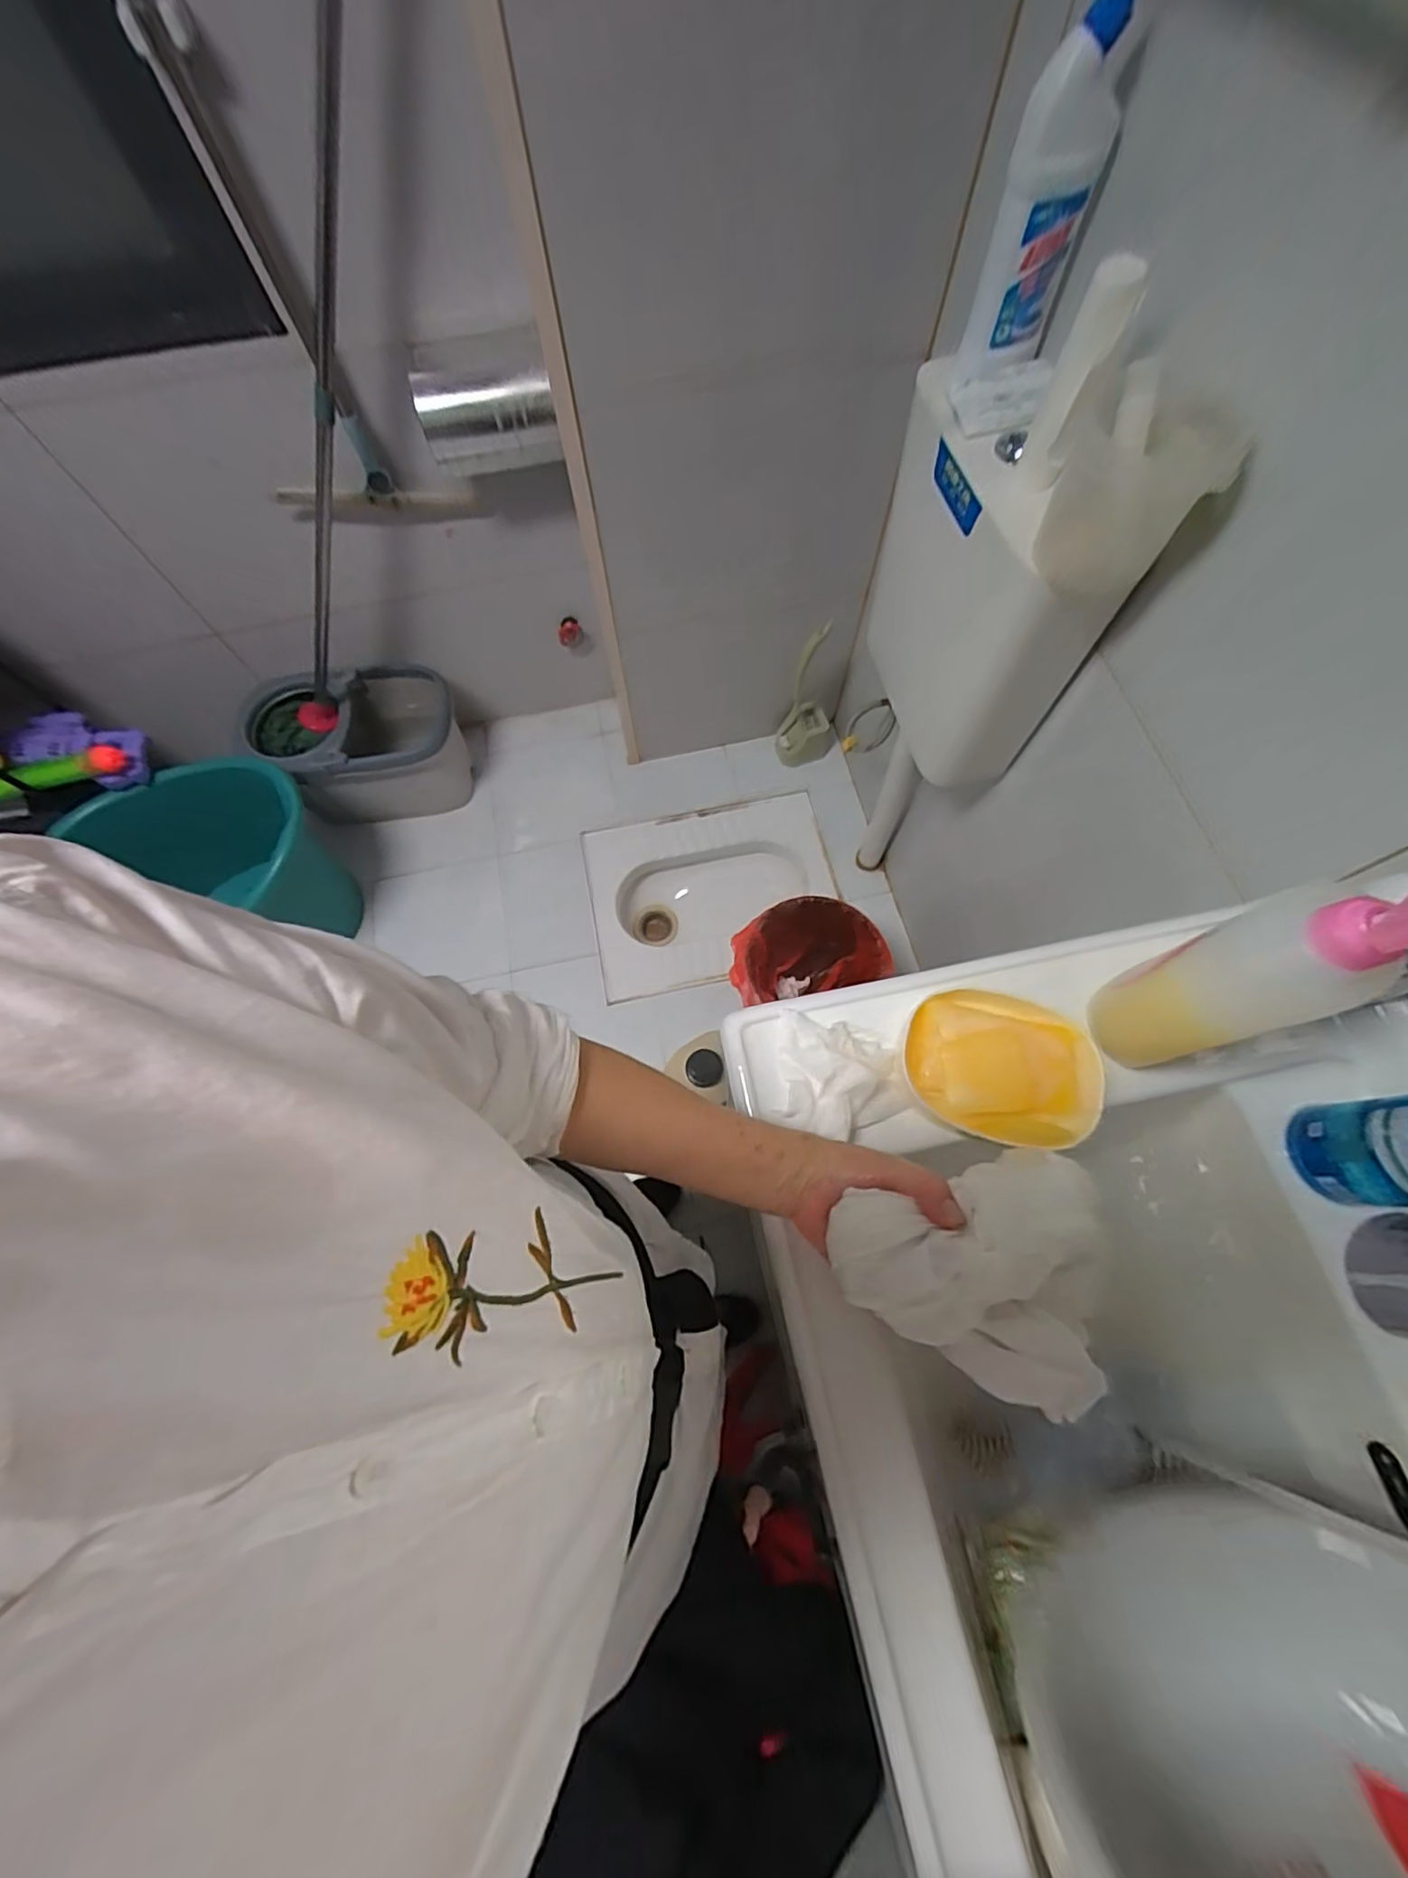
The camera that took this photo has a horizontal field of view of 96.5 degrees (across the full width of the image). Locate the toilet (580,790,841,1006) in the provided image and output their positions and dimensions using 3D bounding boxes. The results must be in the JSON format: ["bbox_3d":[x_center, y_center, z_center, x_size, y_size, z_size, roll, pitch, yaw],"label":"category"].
[{"bbox_3d":[0.023,-0.096,1.627,0.604,0.198,0.466,-10,70,-2],"label":"toilet"}]

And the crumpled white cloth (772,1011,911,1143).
[{"bbox_3d":[0.104,0.103,0.470,0.097,0.031,0.084,8,70,5],"label":"crumpled white cloth"}]

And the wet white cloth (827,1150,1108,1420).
[{"bbox_3d":[0.154,0.190,0.353,0.147,0.046,0.123,-3,69,0],"label":"wet white cloth"}]

